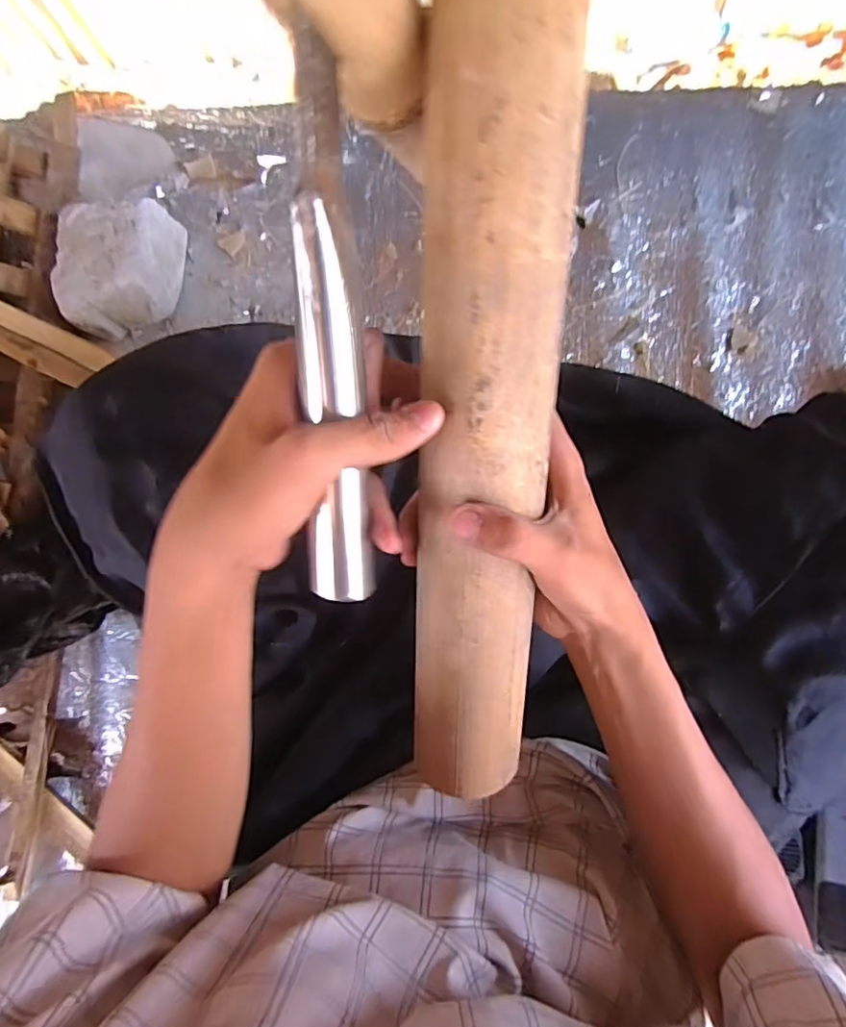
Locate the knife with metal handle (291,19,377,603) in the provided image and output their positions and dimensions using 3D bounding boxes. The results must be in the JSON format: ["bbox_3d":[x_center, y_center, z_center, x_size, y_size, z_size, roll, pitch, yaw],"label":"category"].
[{"bbox_3d":[-0.040,-0.064,0.247,0.029,0.023,0.229,2,113,5],"label":"knife with metal handle"}]

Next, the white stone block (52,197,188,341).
[{"bbox_3d":[-0.346,-0.279,0.640,0.115,0.076,0.132,-1,82,5],"label":"white stone block"}]

